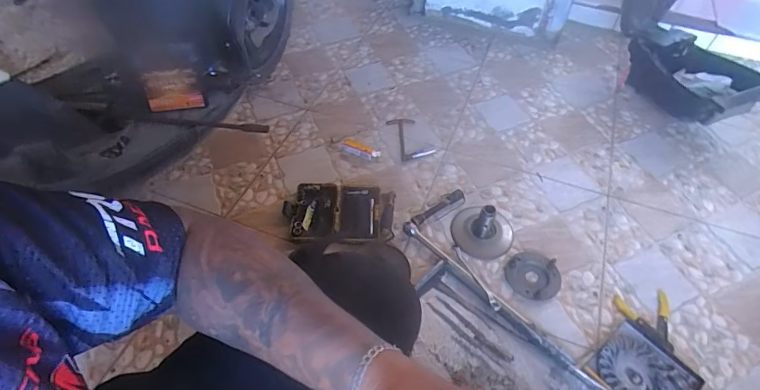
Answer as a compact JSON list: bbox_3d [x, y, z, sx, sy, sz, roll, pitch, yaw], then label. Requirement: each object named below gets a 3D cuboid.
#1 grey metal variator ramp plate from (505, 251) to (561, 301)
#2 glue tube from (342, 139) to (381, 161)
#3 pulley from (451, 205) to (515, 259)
[{"bbox_3d":[0.318,0.167,0.908,0.104,0.019,0.109,1,52,-1],"label":"grey metal variator ramp plate"},{"bbox_3d":[-0.050,-0.112,1.107,0.093,0.025,0.033,18,54,13],"label":"glue tube"},{"bbox_3d":[0.227,0.061,0.941,0.134,0.086,0.126,24,55,16],"label":"pulley"}]

